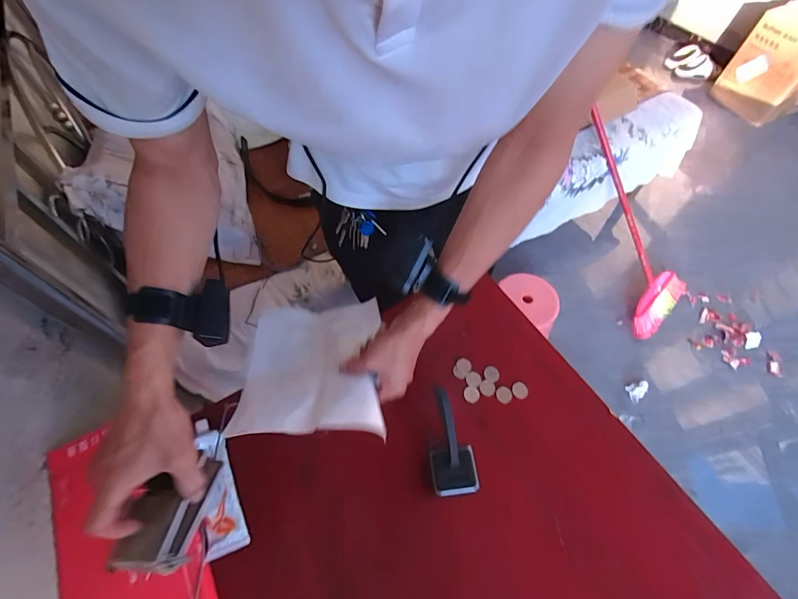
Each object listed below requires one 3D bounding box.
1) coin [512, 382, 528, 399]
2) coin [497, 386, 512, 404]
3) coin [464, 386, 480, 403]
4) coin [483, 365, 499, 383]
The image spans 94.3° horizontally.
[{"bbox_3d":[0.195,0.145,0.594,0.024,0.004,0.026,3,59,3],"label":"coin"},{"bbox_3d":[0.168,0.153,0.593,0.024,0.004,0.027,3,71,5],"label":"coin"},{"bbox_3d":[0.117,0.153,0.595,0.024,0.004,0.026,2,68,10],"label":"coin"},{"bbox_3d":[0.152,0.122,0.608,0.025,0.004,0.027,0,59,0],"label":"coin"}]

